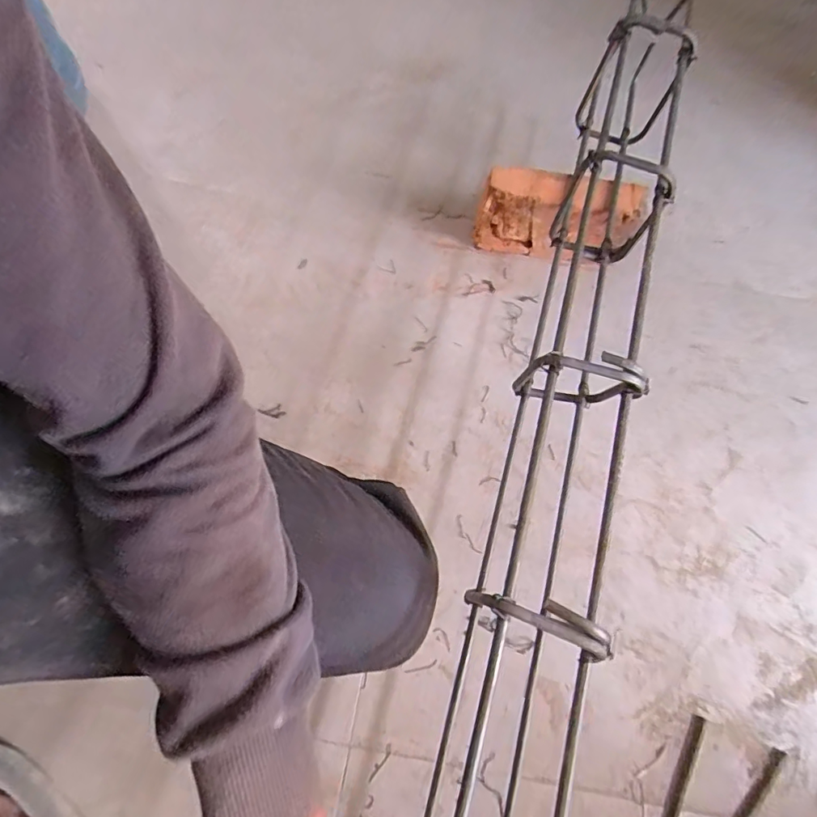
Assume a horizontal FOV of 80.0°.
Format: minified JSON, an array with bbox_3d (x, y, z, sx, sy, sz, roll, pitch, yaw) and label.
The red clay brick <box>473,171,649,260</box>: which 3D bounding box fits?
[{"bbox_3d":[0.181,-0.235,0.603,0.186,0.111,0.052,10,70,1],"label":"red clay brick"}]

